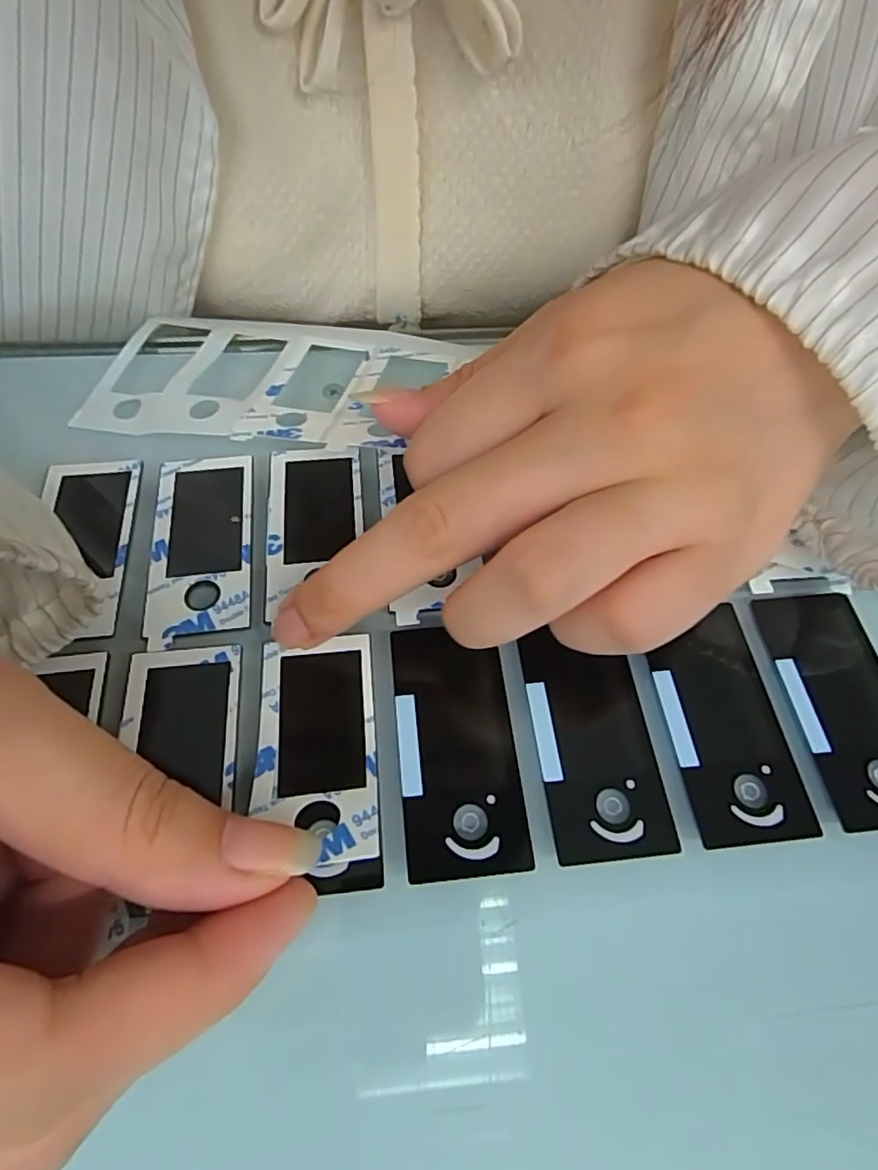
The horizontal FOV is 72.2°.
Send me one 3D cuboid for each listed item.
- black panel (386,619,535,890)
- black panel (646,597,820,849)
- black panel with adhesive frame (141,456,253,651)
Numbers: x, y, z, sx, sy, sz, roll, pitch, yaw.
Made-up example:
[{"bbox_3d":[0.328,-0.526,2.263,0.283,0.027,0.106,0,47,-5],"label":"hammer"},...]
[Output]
[{"bbox_3d":[0.004,0.037,0.143,0.027,0.004,0.057,-4,60,-4],"label":"black panel"},{"bbox_3d":[0.069,0.033,0.148,0.027,0.005,0.055,-5,60,-4],"label":"black panel"},{"bbox_3d":[-0.067,-0.013,0.169,0.027,0.004,0.060,-7,60,-5],"label":"black panel with adhesive frame"}]

